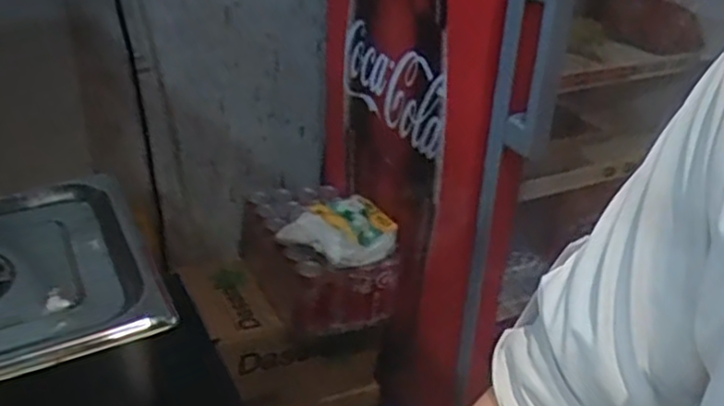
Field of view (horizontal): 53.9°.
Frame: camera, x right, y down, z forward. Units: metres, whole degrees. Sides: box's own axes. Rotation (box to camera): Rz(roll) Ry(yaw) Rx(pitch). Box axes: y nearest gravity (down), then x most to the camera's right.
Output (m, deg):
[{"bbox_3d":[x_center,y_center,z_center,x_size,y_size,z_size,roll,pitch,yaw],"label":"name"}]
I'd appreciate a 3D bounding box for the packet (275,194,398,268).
[{"bbox_3d":[-0.045,0.050,1.406,0.212,0.086,0.153,-19,37,-32],"label":"packet"}]

